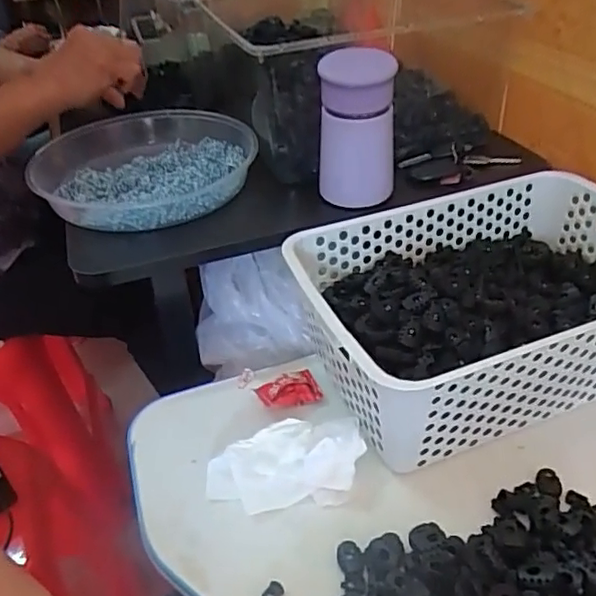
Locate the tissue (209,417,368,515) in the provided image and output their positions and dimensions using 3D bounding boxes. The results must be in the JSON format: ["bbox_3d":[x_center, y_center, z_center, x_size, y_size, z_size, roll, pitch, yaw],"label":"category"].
[{"bbox_3d":[-0.010,0.119,0.437,0.116,0.031,0.065,-9,37,-4],"label":"tissue"}]

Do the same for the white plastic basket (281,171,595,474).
[{"bbox_3d":[0.160,0.005,0.500,0.297,0.108,0.202,-17,38,-14],"label":"white plastic basket"}]

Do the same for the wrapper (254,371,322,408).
[{"bbox_3d":[-0.008,0.077,0.503,0.049,0.019,0.036,-20,39,-18],"label":"wrapper"}]

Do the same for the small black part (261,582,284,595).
[{"bbox_3d":[-0.016,0.187,0.372,0.010,0.005,0.015,27,48,36],"label":"small black part"}]

